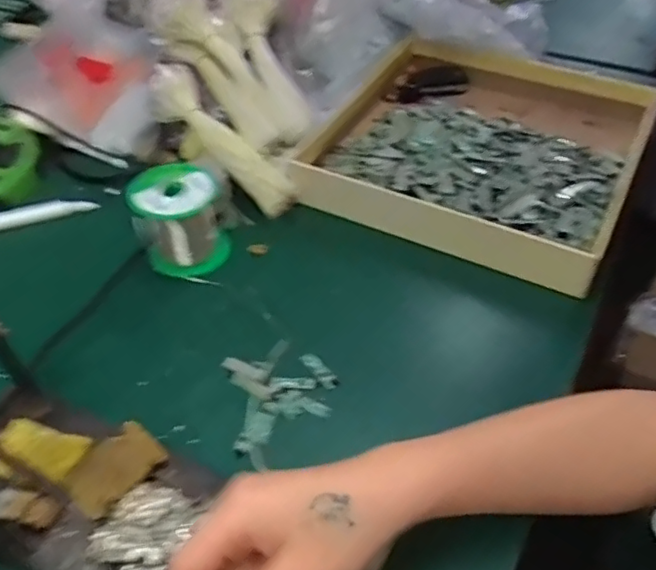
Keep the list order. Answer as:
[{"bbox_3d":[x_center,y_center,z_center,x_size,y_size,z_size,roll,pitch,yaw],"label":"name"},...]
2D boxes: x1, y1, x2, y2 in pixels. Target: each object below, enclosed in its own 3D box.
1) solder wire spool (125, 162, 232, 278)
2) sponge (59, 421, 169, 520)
[{"bbox_3d":[-0.129,-0.058,0.539,0.073,0.073,0.061,-15,49,-12],"label":"solder wire spool"},{"bbox_3d":[-0.137,0.118,0.398,0.040,0.019,0.059,32,55,27],"label":"sponge"}]

